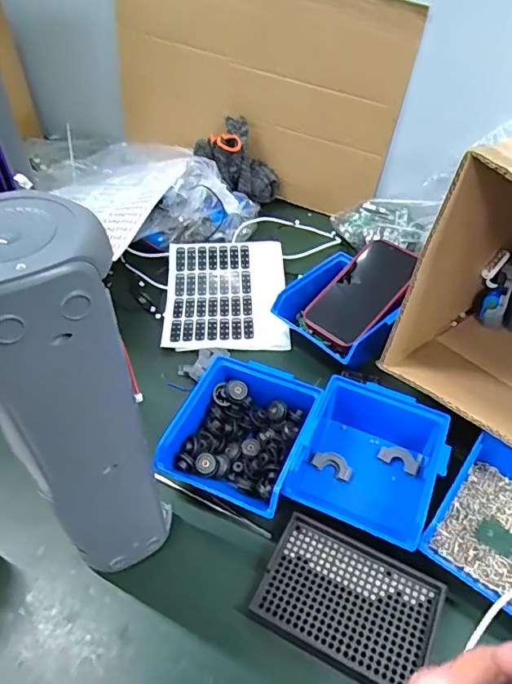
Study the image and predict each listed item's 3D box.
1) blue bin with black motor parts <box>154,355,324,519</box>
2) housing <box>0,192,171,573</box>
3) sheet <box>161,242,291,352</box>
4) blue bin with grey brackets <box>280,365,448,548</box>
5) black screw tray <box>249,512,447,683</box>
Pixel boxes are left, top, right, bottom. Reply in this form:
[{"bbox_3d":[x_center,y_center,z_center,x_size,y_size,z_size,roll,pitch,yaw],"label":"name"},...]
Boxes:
[{"bbox_3d":[-0.011,0.088,0.476,0.115,0.061,0.142,18,48,16],"label":"blue bin with black motor parts"},{"bbox_3d":[-0.116,0.060,0.338,0.086,0.316,0.079,-23,52,-21],"label":"housing"},{"bbox_3d":[-0.039,-0.066,0.652,0.158,0.023,0.188,-1,47,-3],"label":"sheet"},{"bbox_3d":[0.105,0.109,0.459,0.122,0.067,0.141,20,49,17],"label":"blue bin with grey brackets"},{"bbox_3d":[0.074,0.205,0.395,0.132,0.014,0.090,22,50,18],"label":"black screw tray"}]

